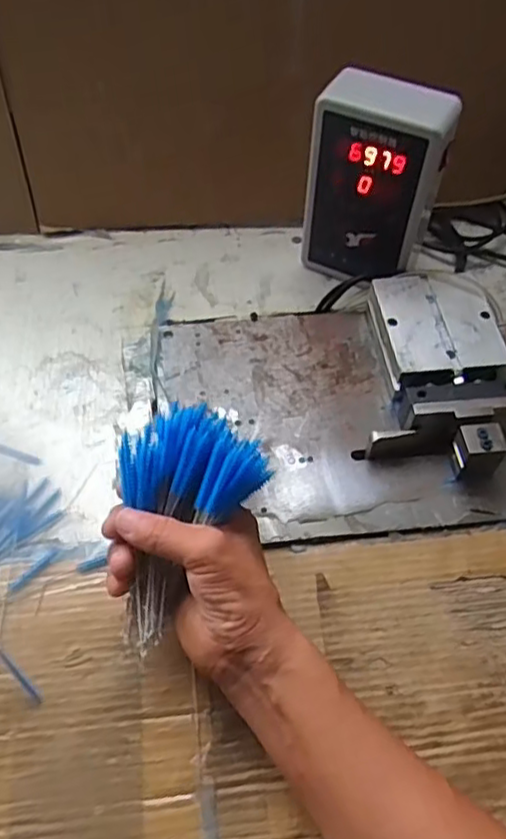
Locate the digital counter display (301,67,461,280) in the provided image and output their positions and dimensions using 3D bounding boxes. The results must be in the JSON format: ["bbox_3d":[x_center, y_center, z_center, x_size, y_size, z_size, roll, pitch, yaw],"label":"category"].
[{"bbox_3d":[0.107,-0.204,0.570,0.106,0.182,0.053,26,59,16],"label":"digital counter display"}]

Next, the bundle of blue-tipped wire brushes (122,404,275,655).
[{"bbox_3d":[-0.032,0.067,0.419,0.092,0.060,0.146,-3,86,10],"label":"bundle of blue-tipped wire brushes"}]

